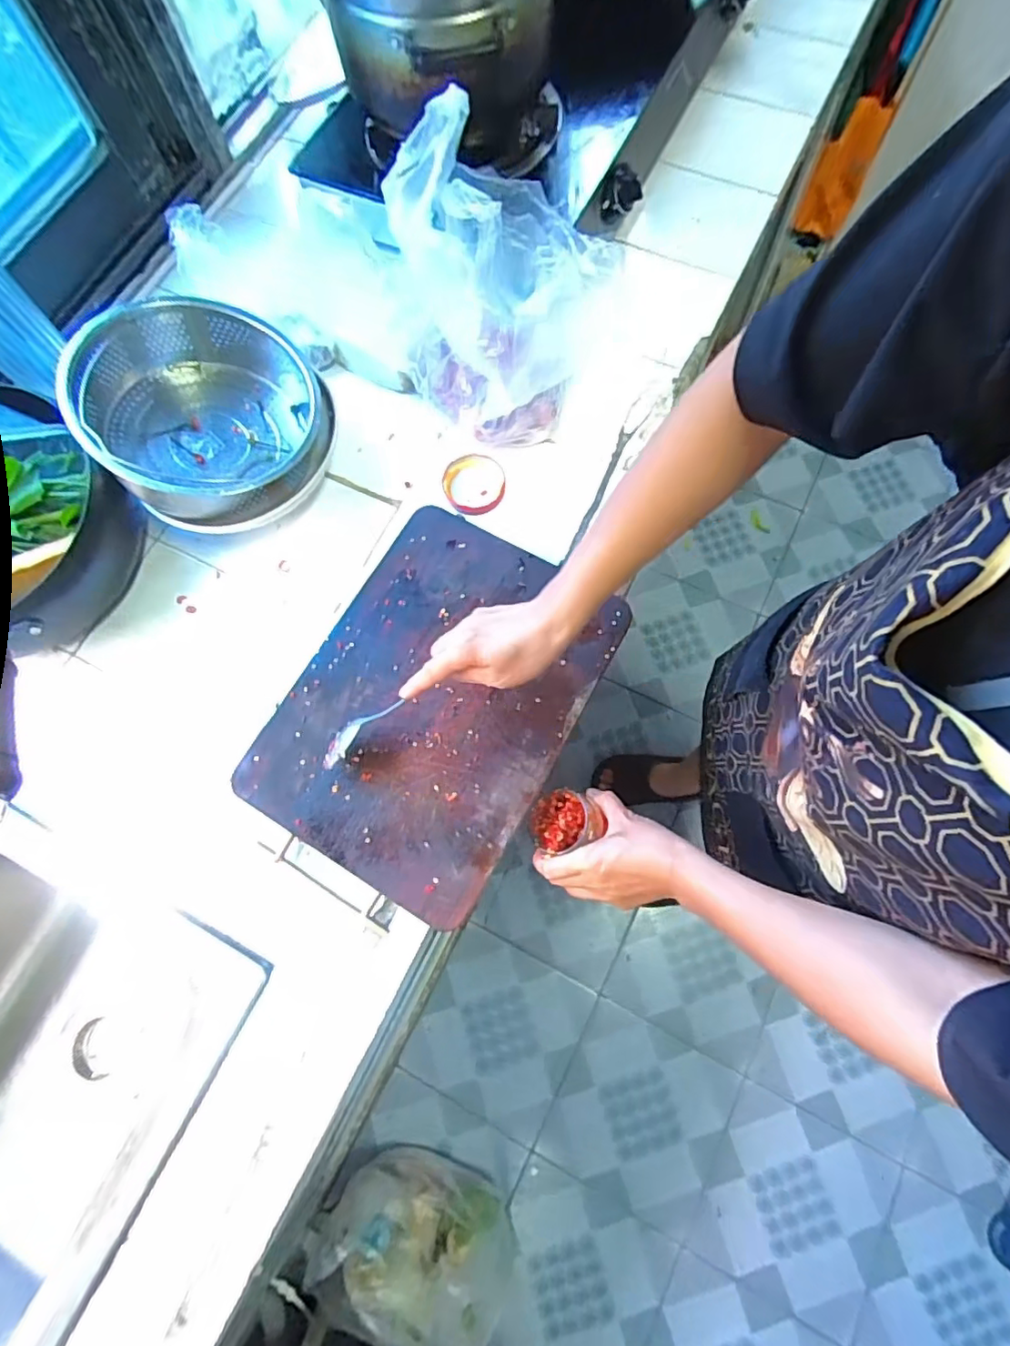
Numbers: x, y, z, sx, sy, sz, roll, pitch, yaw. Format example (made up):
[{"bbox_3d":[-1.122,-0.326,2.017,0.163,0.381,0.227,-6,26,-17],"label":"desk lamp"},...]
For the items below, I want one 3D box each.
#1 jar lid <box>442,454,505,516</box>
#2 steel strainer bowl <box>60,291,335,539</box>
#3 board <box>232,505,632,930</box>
[{"bbox_3d":[-0.034,-0.204,0.635,0.065,0.016,0.068,-1,73,4],"label":"jar lid"},{"bbox_3d":[-0.289,-0.259,0.572,0.198,0.118,0.209,-1,73,4],"label":"steel strainer bowl"},{"bbox_3d":[-0.066,0.021,0.555,0.252,0.015,0.340,29,79,8],"label":"board"}]

